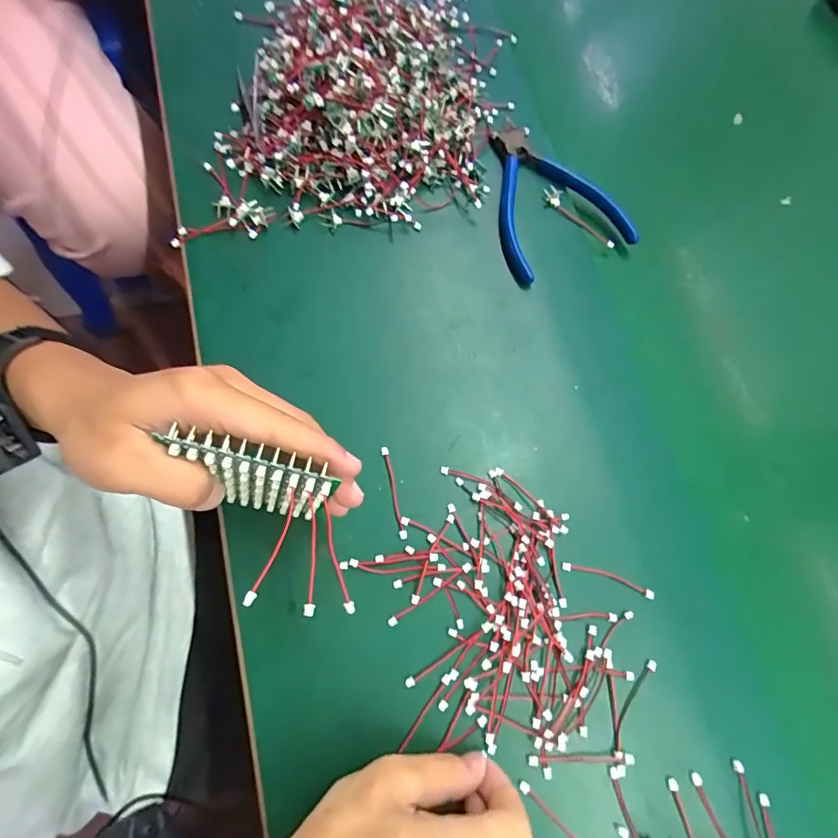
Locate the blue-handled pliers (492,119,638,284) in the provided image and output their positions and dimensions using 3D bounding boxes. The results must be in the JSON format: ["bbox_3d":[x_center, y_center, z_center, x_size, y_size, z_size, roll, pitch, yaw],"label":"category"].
[{"bbox_3d":[0.101,-0.174,0.375,0.103,0.012,0.130,-17,75,-11],"label":"blue-handled pliers"}]

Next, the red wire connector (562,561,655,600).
[{"bbox_3d":[0.117,0.099,0.304,0.058,0.005,0.008,19,71,0],"label":"red wire connector"}]

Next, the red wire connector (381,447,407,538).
[{"bbox_3d":[-0.016,0.046,0.306,0.005,0.004,0.058,-11,74,-10],"label":"red wire connector"}]

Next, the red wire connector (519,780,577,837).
[{"bbox_3d":[0.076,0.219,0.262,0.006,0.004,0.060,-40,81,-16],"label":"red wire connector"}]

